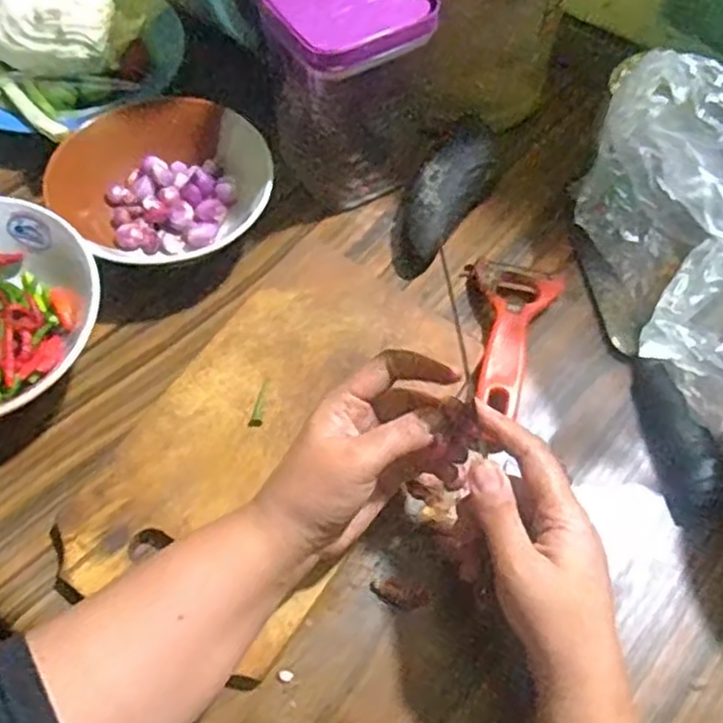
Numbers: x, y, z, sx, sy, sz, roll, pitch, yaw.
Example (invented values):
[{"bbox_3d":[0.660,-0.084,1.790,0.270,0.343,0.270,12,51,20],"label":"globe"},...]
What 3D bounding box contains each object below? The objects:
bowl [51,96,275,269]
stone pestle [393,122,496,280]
[{"bbox_3d":[-0.144,-0.127,0.538,0.146,0.060,0.168,-38,67,-20],"label":"bowl"},{"bbox_3d":[0.062,-0.127,0.553,0.055,0.048,0.140,28,81,13],"label":"stone pestle"}]

